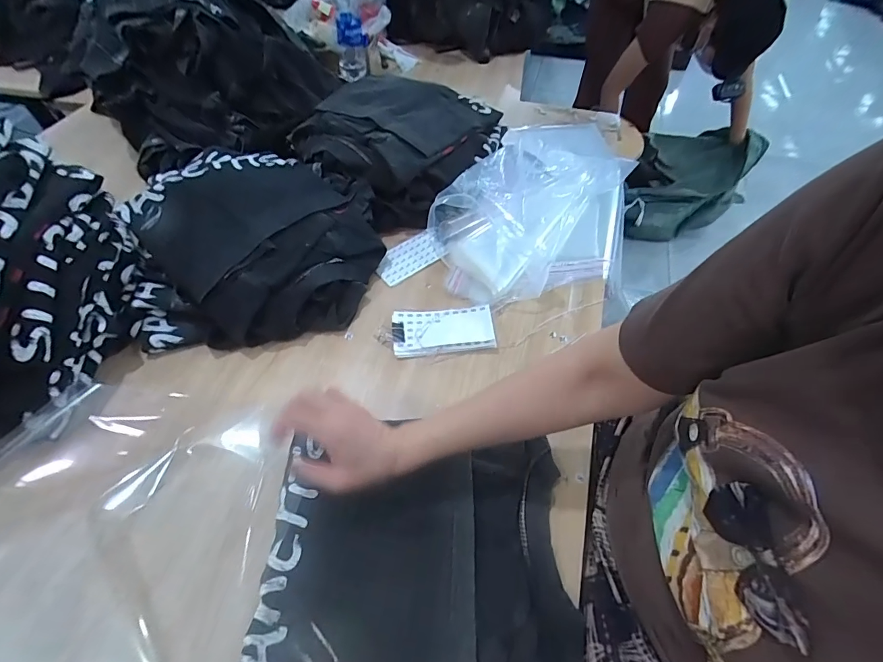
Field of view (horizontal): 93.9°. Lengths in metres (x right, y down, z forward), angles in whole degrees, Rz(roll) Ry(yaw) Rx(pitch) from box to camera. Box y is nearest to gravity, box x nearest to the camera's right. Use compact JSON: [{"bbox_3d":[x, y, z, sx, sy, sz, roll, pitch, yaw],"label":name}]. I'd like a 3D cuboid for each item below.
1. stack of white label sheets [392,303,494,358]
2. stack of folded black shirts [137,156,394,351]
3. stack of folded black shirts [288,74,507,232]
[{"bbox_3d":[0.002,-0.002,0.591,0.141,0.019,0.074,-4,54,-4],"label":"stack of white label sheets"},{"bbox_3d":[-0.253,-0.144,0.634,0.303,0.116,0.319,-35,62,-23],"label":"stack of folded black shirts"},{"bbox_3d":[-0.080,-0.361,0.773,0.324,0.094,0.344,28,58,18],"label":"stack of folded black shirts"}]

